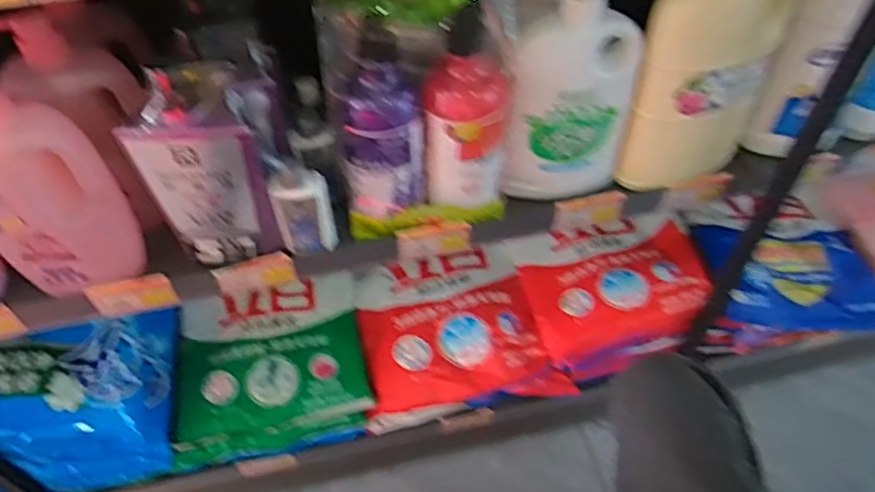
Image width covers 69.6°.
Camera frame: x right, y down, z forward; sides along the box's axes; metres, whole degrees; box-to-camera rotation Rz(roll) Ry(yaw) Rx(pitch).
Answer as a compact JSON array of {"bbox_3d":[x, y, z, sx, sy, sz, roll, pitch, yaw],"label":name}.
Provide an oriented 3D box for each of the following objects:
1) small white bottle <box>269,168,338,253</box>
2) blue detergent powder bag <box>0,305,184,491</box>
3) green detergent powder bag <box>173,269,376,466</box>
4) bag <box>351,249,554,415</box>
[{"bbox_3d":[-0.126,-0.033,0.592,0.050,0.099,0.025,-15,53,-12],"label":"small white bottle"},{"bbox_3d":[-0.480,0.185,0.795,0.266,0.153,0.200,-10,52,-8],"label":"blue detergent powder bag"},{"bbox_3d":[-0.228,0.161,0.871,0.251,0.056,0.226,-9,52,-8],"label":"green detergent powder bag"},{"bbox_3d":[0.015,0.115,0.912,0.247,0.053,0.220,-10,52,-9],"label":"bag"}]

